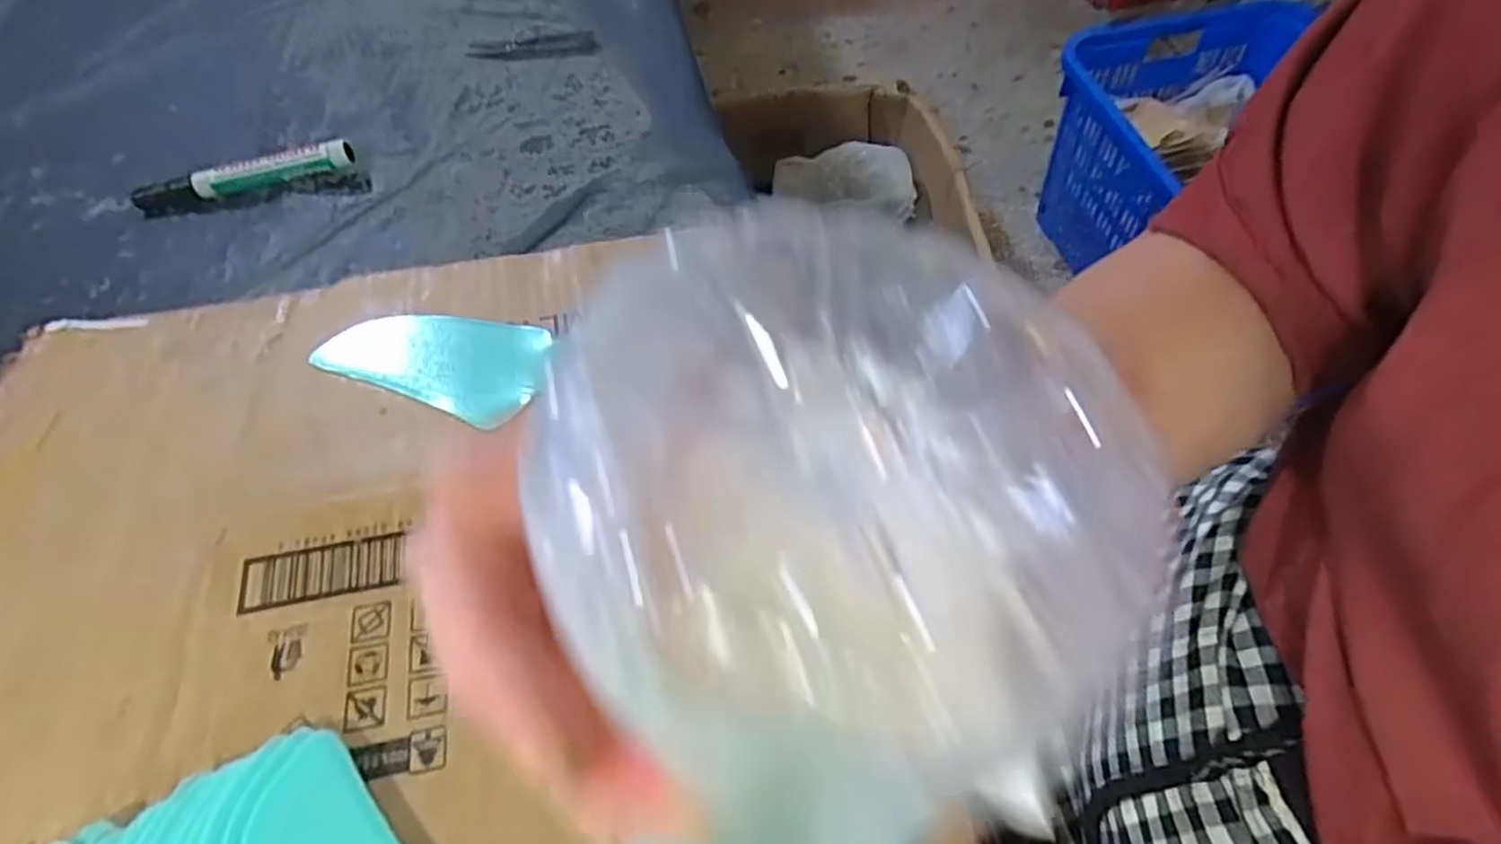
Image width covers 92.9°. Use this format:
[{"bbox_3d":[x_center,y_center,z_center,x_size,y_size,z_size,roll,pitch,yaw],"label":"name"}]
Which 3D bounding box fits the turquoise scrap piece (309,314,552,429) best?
[{"bbox_3d":[-0.157,-0.038,0.363,0.113,0.004,0.061,18,59,14],"label":"turquoise scrap piece"}]

